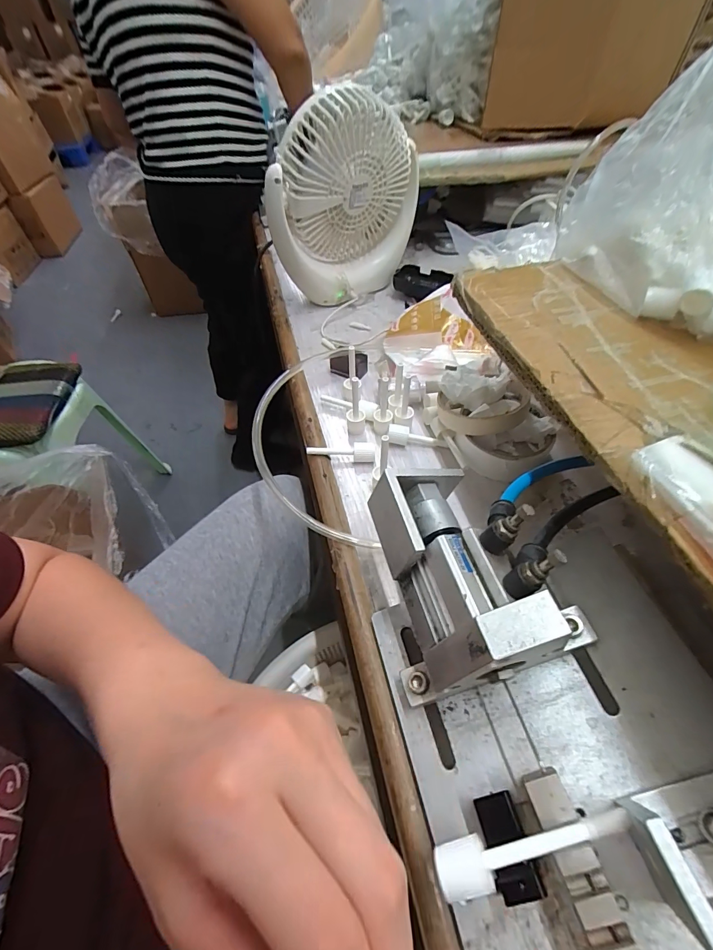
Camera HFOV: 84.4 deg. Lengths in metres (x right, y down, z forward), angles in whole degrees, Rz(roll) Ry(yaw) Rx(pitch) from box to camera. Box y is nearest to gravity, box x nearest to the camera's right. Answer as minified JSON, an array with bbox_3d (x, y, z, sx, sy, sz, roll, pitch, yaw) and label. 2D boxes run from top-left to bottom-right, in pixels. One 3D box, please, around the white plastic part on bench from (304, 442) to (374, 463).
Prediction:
[{"bbox_3d":[-0.014,-0.022,0.378,0.065,0.016,0.014,5,52,7],"label":"white plastic part on bench"}]

